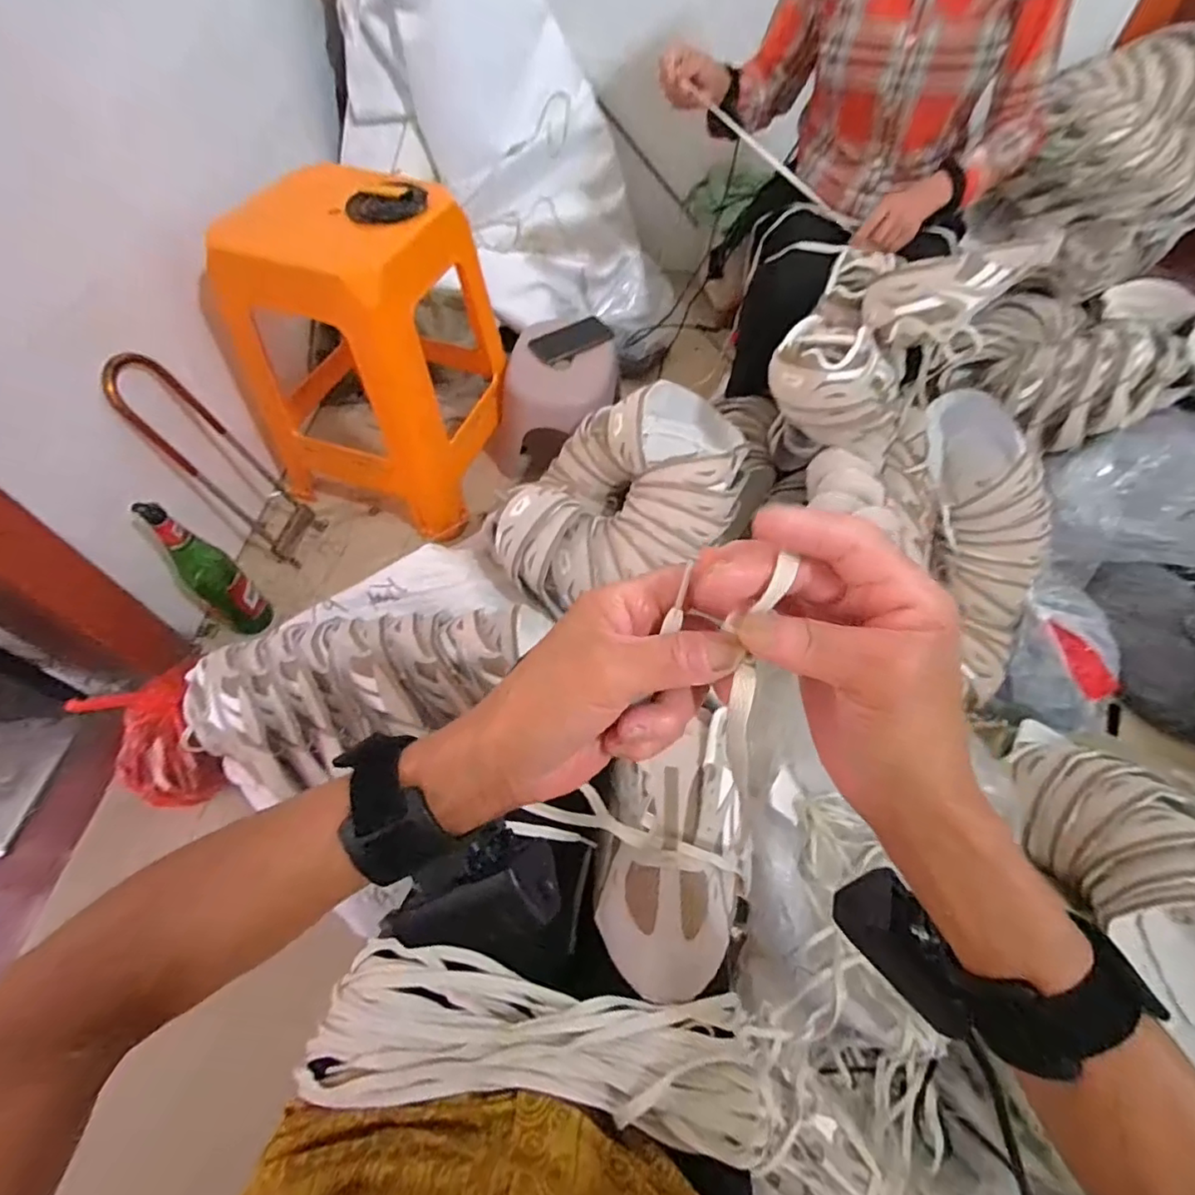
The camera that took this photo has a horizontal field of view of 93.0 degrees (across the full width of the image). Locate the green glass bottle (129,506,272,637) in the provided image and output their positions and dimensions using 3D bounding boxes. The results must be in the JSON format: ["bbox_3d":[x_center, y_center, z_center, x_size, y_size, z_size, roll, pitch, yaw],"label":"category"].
[{"bbox_3d":[-0.574,-0.034,0.847,0.067,0.260,0.066,26,60,15],"label":"green glass bottle"}]

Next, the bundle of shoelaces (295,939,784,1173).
[{"bbox_3d":[-0.035,0.305,0.385,0.315,0.051,0.088,7,57,3],"label":"bundle of shoelaces"}]

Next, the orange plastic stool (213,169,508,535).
[{"bbox_3d":[-0.397,-0.399,0.961,0.383,0.450,0.315,12,58,7],"label":"orange plastic stool"}]

